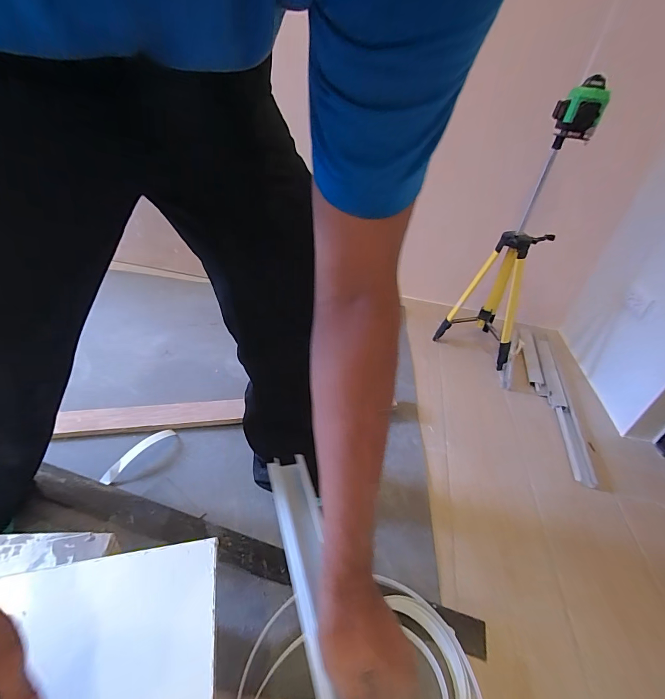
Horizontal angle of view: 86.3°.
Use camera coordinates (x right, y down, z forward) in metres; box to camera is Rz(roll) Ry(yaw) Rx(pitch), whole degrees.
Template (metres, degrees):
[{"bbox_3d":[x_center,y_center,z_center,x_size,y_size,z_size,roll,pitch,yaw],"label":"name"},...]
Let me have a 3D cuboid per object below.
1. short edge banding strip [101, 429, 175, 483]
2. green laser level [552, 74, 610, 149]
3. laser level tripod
[{"bbox_3d":[-0.447,0.234,0.811,0.042,0.015,0.170,25,41,22],"label":"short edge banding strip"},{"bbox_3d":[0.609,-0.584,0.875,0.075,0.139,0.086,-7,40,-14],"label":"green laser level"},{"bbox_3d":[0.550,-0.278,1.124,0.243,0.647,0.182,23,42,22],"label":"laser level tripod"}]

